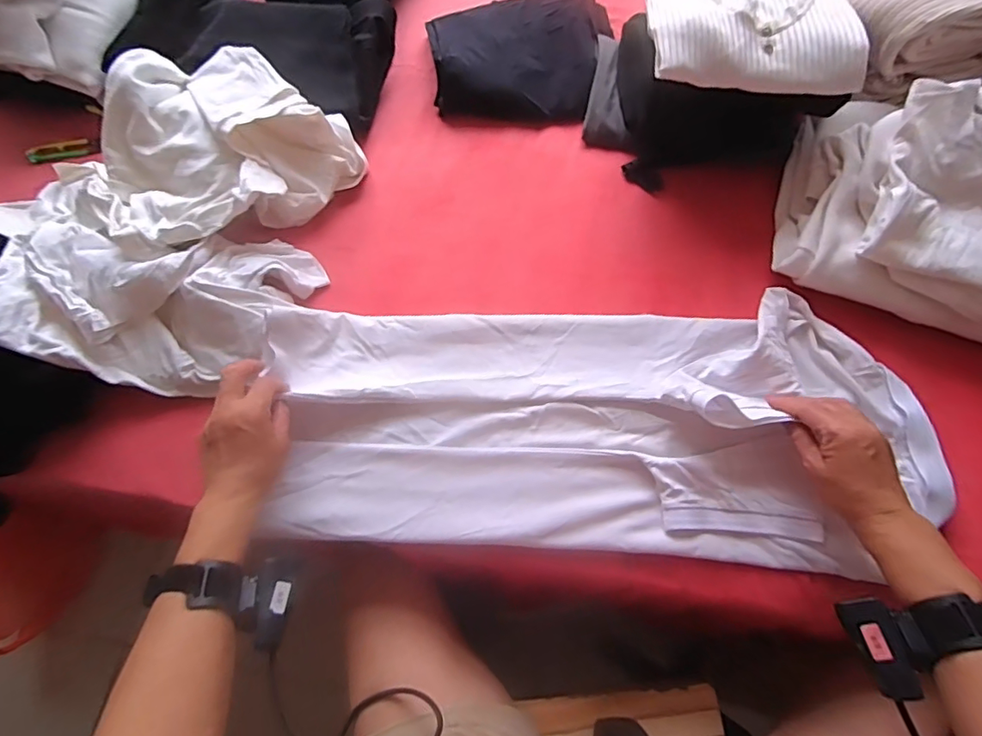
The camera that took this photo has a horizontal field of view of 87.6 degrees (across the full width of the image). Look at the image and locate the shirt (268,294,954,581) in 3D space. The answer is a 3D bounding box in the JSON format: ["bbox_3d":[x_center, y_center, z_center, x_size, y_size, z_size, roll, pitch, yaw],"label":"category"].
[{"bbox_3d":[0.106,0.062,0.539,0.670,0.078,0.253,1,69,2],"label":"shirt"}]

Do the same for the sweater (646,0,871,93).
[{"bbox_3d":[0.283,-0.401,0.570,0.226,0.044,0.199,-2,69,0],"label":"sweater"}]

